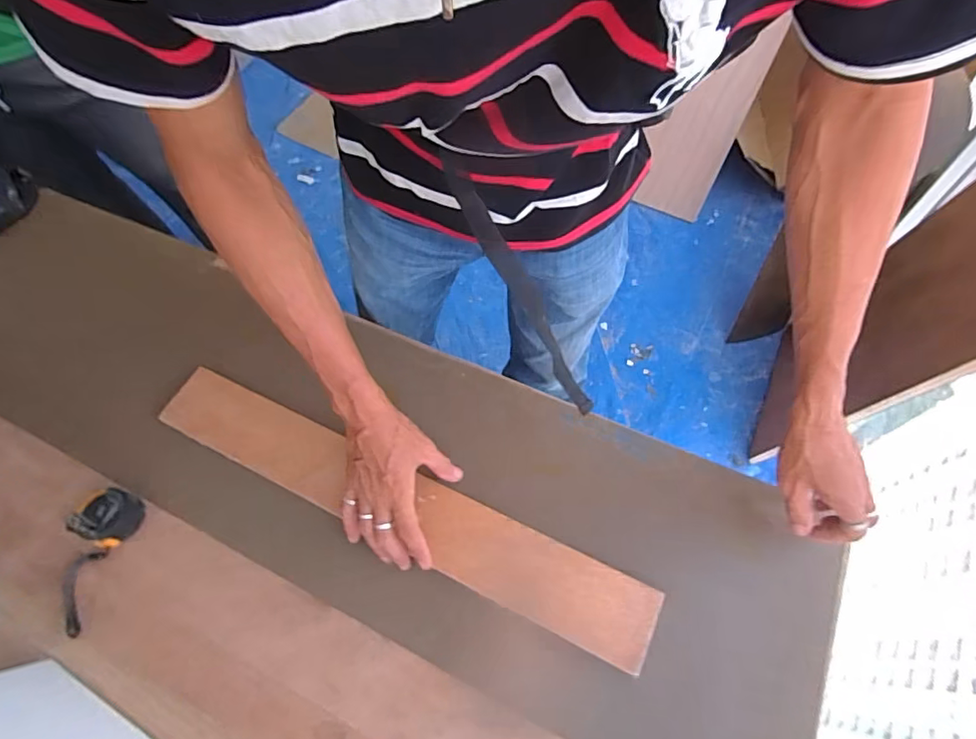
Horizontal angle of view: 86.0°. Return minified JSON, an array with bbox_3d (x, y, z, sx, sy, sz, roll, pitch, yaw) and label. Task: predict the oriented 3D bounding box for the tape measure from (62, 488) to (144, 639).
[{"bbox_3d":[-0.429,0.202,0.561,0.057,0.032,0.144,8,63,8],"label":"tape measure"}]

